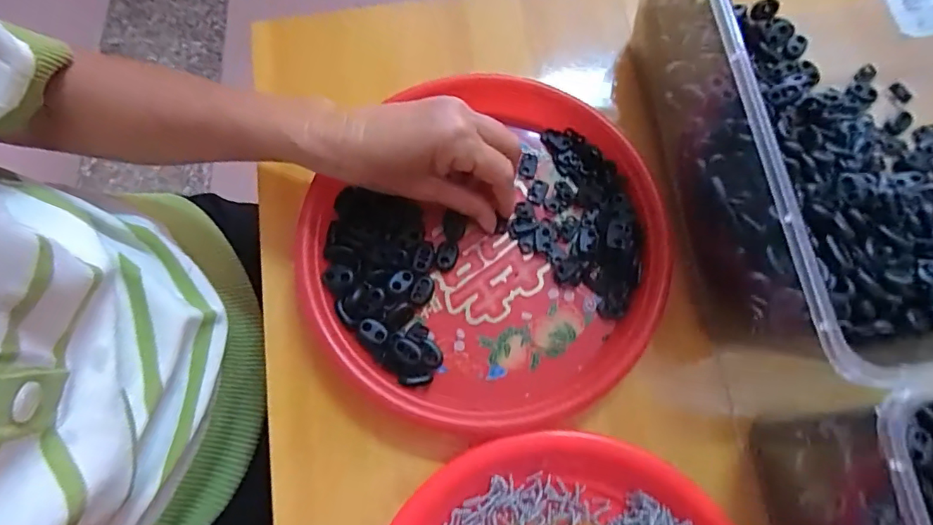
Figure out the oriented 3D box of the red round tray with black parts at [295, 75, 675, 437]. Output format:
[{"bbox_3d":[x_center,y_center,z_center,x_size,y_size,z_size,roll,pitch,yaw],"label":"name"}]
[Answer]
[{"bbox_3d":[0.015,-0.007,0.338,0.233,0.038,0.220,0,72,1],"label":"red round tray with black parts"}]

